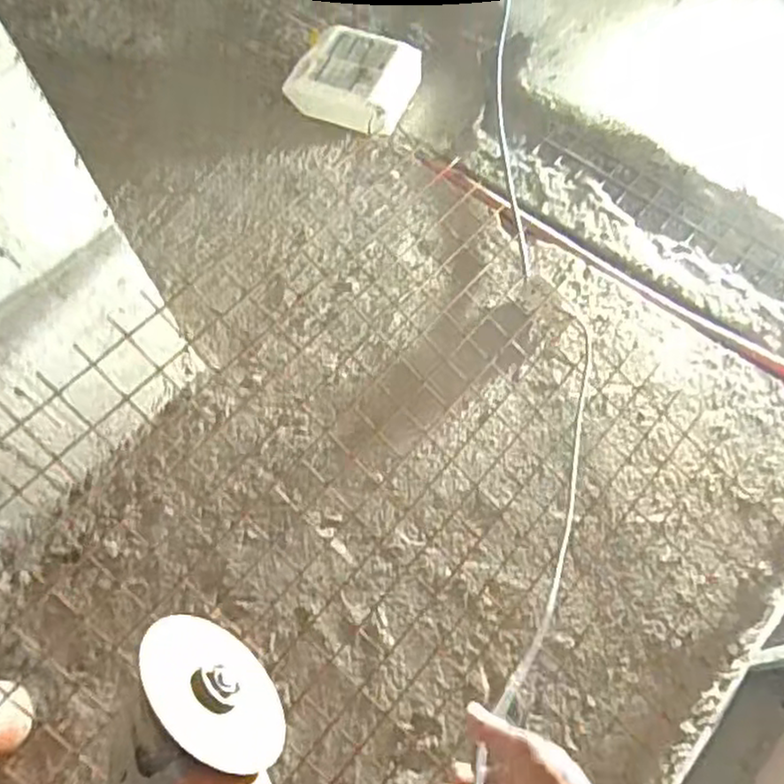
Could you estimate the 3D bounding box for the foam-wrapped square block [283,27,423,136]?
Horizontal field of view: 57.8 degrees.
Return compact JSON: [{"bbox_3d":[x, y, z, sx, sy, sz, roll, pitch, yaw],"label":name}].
[{"bbox_3d":[-0.095,-0.703,1.607,0.285,0.105,0.226,17,67,10],"label":"foam-wrapped square block"}]

